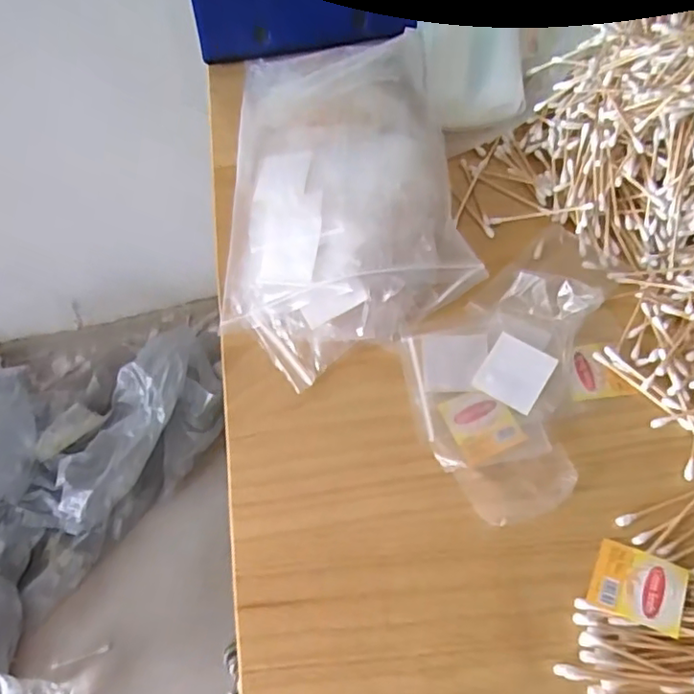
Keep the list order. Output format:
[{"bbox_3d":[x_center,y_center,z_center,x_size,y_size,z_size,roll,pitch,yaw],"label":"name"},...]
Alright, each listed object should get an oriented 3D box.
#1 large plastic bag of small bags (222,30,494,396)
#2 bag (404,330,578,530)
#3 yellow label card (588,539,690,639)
[{"bbox_3d":[-0.008,-0.119,0.439,0.170,0.060,0.278,-7,60,0],"label":"large plastic bag of small bags"},{"bbox_3d":[0.093,0.041,0.365,0.094,0.009,0.120,-8,60,-1],"label":"bag"},{"bbox_3d":[0.151,0.123,0.314,0.043,0.004,0.039,16,48,26],"label":"yellow label card"}]

